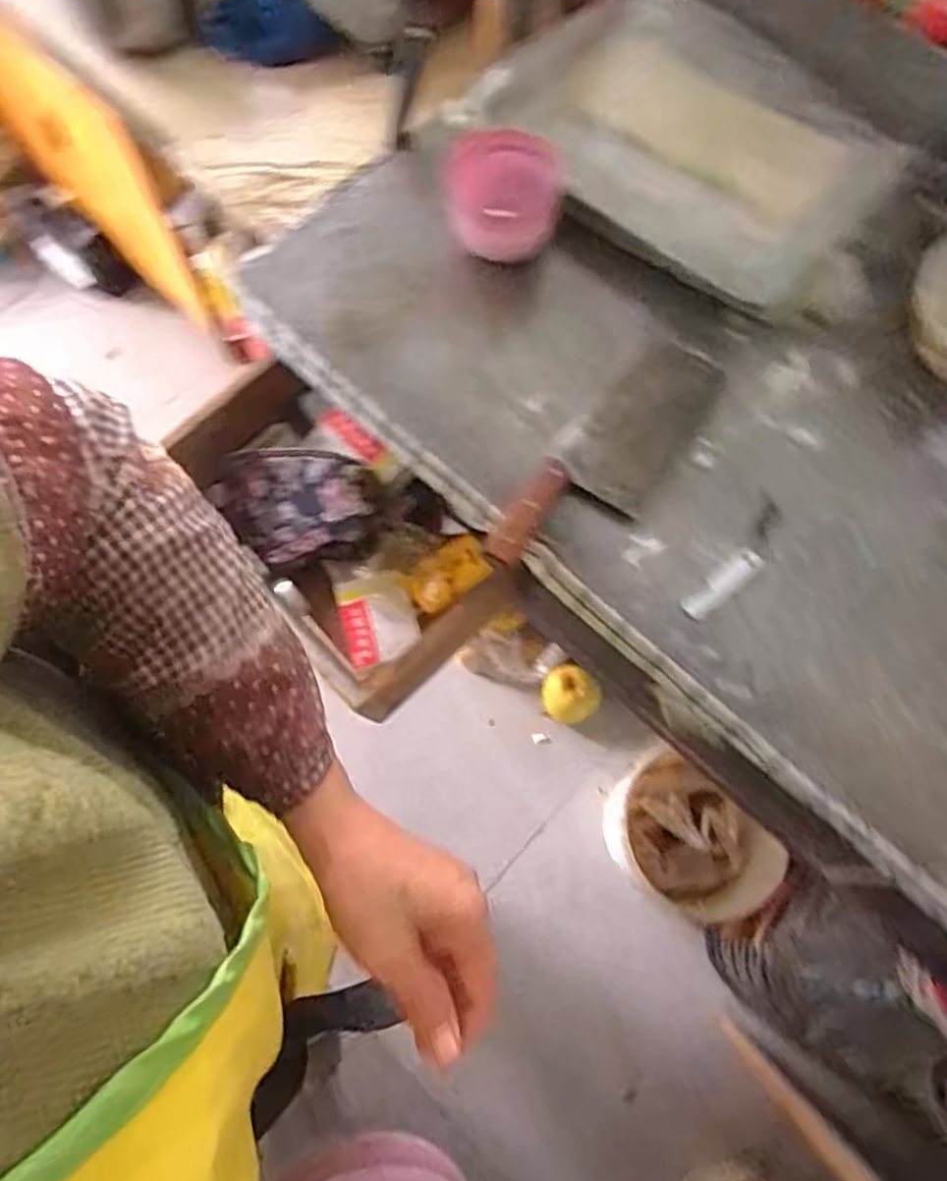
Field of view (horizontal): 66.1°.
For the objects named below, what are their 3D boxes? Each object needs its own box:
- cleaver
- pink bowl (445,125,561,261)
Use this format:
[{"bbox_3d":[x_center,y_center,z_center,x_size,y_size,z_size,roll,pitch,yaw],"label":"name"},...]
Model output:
[{"bbox_3d":[0.131,-0.127,0.662,0.100,0.029,0.280,33,73,9],"label":"cleaver"},{"bbox_3d":[0.027,-0.397,0.726,0.112,0.085,0.115,1,71,-2],"label":"pink bowl"}]

